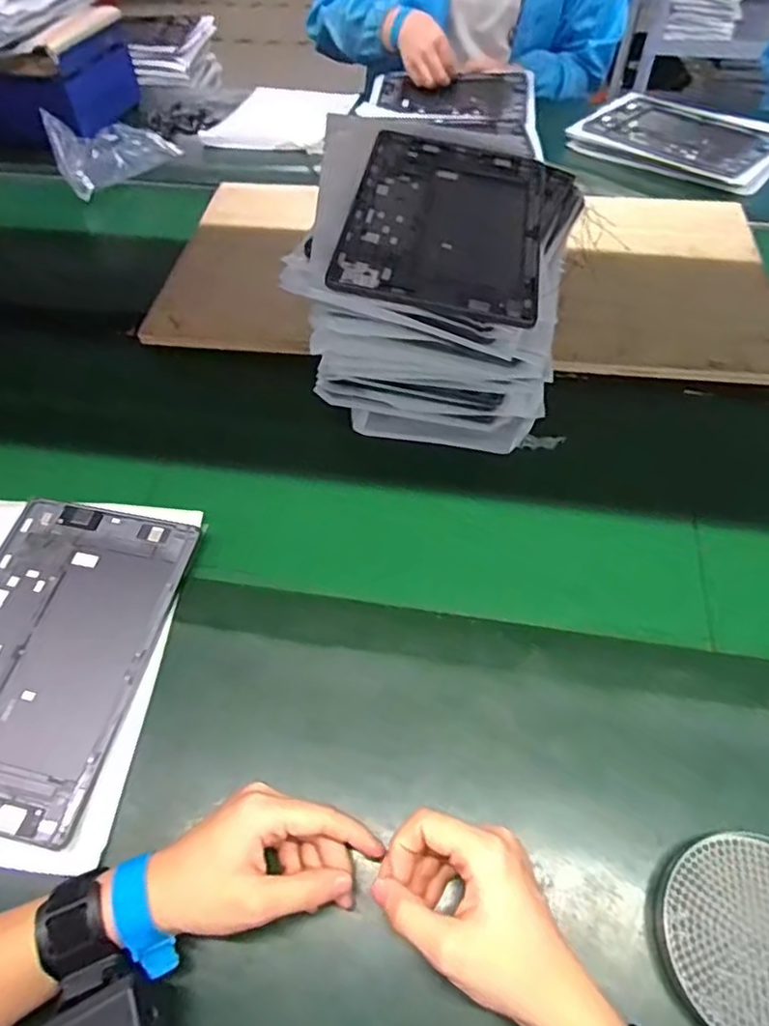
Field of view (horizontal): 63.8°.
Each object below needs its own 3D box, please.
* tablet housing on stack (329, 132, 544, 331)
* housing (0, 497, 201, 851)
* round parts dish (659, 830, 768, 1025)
[{"bbox_3d":[0.057,-0.266,0.555,0.166,0.008,0.259,11,57,2],"label":"tablet housing on stack"},{"bbox_3d":[-0.267,0.107,0.491,0.165,0.010,0.254,11,59,8],"label":"housing"},{"bbox_3d":[0.229,0.259,0.375,0.113,0.015,0.109,-1,55,1],"label":"round parts dish"}]

